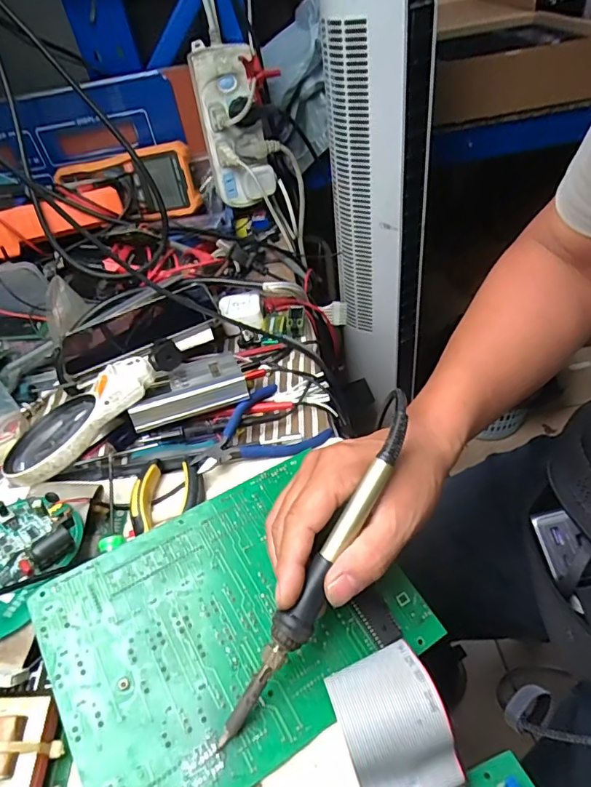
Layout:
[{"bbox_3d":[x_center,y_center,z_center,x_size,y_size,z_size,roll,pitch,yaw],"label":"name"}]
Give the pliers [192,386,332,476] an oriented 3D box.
[{"bbox_3d":[-0.034,0.027,0.437,0.118,0.024,0.080,-18,45,-9],"label":"pliers"}]

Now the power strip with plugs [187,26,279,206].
[{"bbox_3d":[-0.075,-0.341,0.643,0.095,0.187,0.070,-11,44,-2],"label":"power strip with plugs"}]

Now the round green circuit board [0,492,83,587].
[{"bbox_3d":[-0.188,0.095,0.338,0.069,0.014,0.065,-5,44,5],"label":"round green circuit board"}]

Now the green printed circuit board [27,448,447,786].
[{"bbox_3d":[-0.038,0.140,0.314,0.212,0.017,0.156,-24,51,-22],"label":"green printed circuit board"}]

